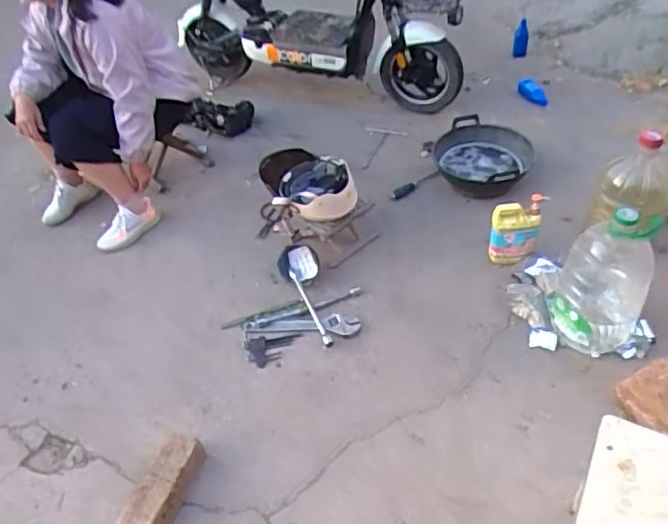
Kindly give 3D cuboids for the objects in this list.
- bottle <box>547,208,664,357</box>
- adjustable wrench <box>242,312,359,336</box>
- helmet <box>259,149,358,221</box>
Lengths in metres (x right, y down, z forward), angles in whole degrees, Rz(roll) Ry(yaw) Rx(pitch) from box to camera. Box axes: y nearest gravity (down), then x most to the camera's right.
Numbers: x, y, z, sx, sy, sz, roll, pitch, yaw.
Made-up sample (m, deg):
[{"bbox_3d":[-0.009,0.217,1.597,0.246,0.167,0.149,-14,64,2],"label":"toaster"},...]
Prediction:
[{"bbox_3d":[0.735,0.044,1.627,0.223,0.432,0.219,22,51,24],"label":"bottle"},{"bbox_3d":[-0.100,0.191,1.828,0.350,0.024,0.073,0,45,4],"label":"adjustable wrench"},{"bbox_3d":[-0.077,-0.245,1.883,0.280,0.189,0.214,-9,45,-5],"label":"helmet"}]

